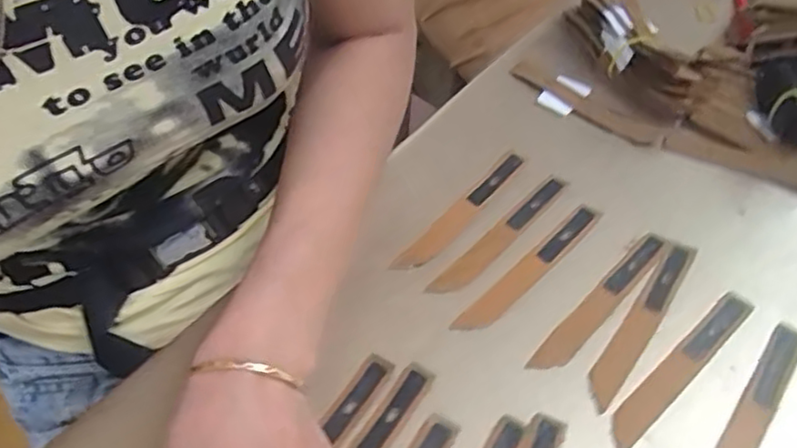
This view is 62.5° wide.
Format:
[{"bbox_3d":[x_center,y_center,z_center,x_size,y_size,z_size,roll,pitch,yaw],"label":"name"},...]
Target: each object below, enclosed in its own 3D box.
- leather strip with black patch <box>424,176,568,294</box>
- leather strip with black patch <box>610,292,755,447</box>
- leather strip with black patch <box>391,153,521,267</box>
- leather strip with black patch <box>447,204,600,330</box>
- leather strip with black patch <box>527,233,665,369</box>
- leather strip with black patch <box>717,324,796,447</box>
[{"bbox_3d":[0.065,0.007,0.414,0.017,0.006,0.124,38,63,26],"label":"leather strip with black patch"},{"bbox_3d":[0.154,0.076,0.356,0.123,0.004,0.017,-34,59,-25],"label":"leather strip with black patch"},{"bbox_3d":[0.042,-0.008,0.424,0.018,0.006,0.123,34,61,25],"label":"leather strip with black patch"},{"bbox_3d":[0.080,0.027,0.398,0.017,0.004,0.125,38,59,26],"label":"leather strip with black patch"},{"bbox_3d":[0.119,0.045,0.384,0.016,0.005,0.122,37,59,25],"label":"leather strip with black patch"},{"bbox_3d":[0.183,0.099,0.341,0.016,0.006,0.125,32,57,23],"label":"leather strip with black patch"}]

